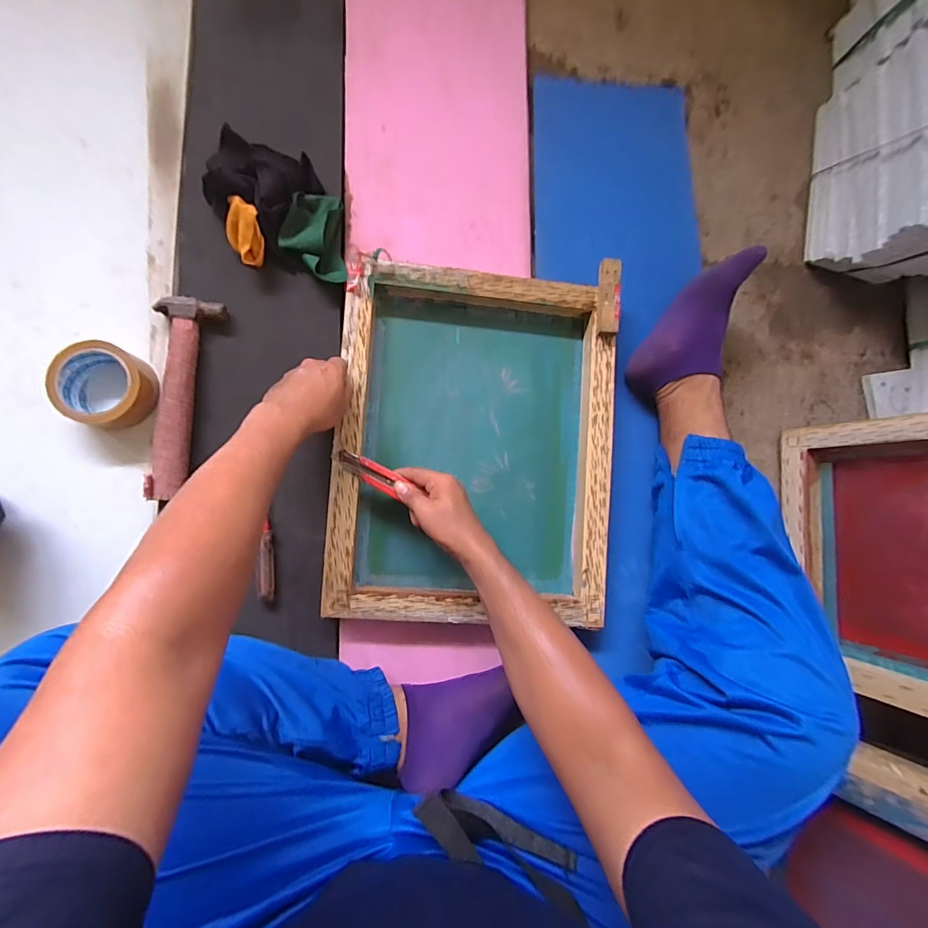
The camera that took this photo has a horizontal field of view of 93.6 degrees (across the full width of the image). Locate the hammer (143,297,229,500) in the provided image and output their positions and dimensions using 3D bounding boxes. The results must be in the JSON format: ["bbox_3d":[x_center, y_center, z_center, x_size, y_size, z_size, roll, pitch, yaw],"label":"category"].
[{"bbox_3d":[-0.371,-0.087,0.556,0.079,0.035,0.260,11,86,-7],"label":"hammer"}]

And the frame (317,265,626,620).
[{"bbox_3d":[0.015,-0.030,0.599,0.365,0.055,0.465,4,87,-7],"label":"frame"}]

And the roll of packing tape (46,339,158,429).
[{"bbox_3d":[-0.445,-0.097,0.542,0.100,0.050,0.095,0,88,-7],"label":"roll of packing tape"}]

